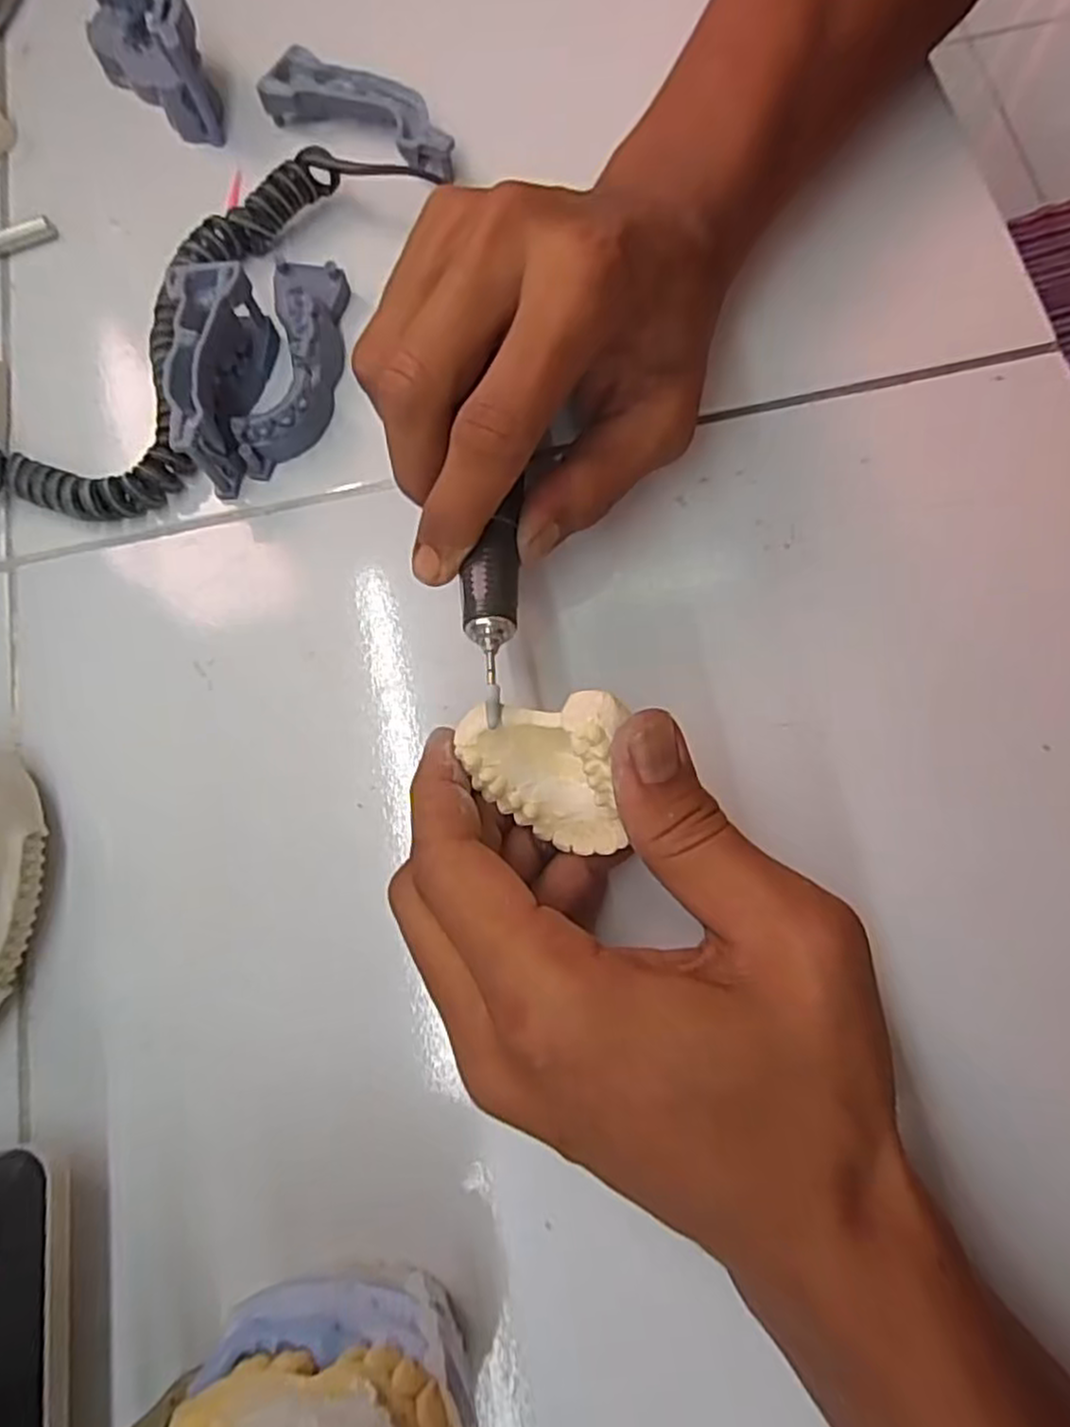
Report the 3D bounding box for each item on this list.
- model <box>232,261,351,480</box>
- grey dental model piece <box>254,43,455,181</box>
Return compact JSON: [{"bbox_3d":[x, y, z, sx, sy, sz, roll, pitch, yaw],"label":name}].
[{"bbox_3d":[-0.091,-0.134,0.284,0.029,0.021,0.087,4,75,4],"label":"model"},{"bbox_3d":[-0.071,-0.250,0.314,0.087,0.018,0.026,27,78,8],"label":"grey dental model piece"}]

